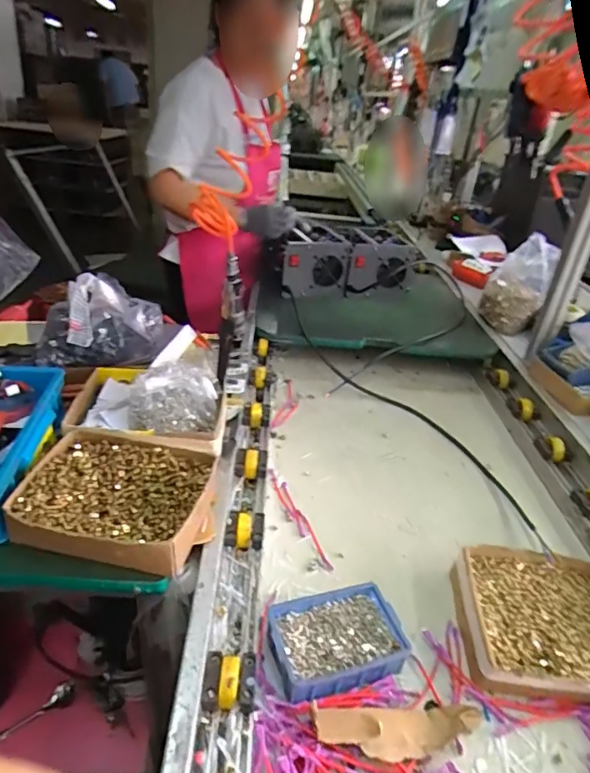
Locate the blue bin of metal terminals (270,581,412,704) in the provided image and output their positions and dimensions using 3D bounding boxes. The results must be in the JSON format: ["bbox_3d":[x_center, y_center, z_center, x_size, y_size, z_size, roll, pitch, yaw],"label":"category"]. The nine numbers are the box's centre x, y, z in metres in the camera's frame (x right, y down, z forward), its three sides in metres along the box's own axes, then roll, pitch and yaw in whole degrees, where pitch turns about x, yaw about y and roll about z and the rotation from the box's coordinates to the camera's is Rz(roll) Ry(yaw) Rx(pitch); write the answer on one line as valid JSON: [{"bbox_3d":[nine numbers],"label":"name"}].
[{"bbox_3d":[0.046,0.297,0.596,0.154,0.048,0.107,-5,31,-19],"label":"blue bin of metal terminals"}]

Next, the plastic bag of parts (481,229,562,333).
[{"bbox_3d":[0.584,-0.267,1.344,0.146,0.133,0.256,25,67,30],"label":"plastic bag of parts"}]

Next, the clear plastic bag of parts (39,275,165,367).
[{"bbox_3d":[-0.354,-0.123,0.943,0.205,0.084,0.229,-4,31,-17],"label":"clear plastic bag of parts"}]

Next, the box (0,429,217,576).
[{"bbox_3d":[-0.223,0.142,0.657,0.224,0.057,0.191,7,30,3],"label":"box"}]

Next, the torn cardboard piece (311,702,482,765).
[{"bbox_3d":[0.110,0.352,0.525,0.182,0.028,0.050,2,30,-8],"label":"torn cardboard piece"}]

